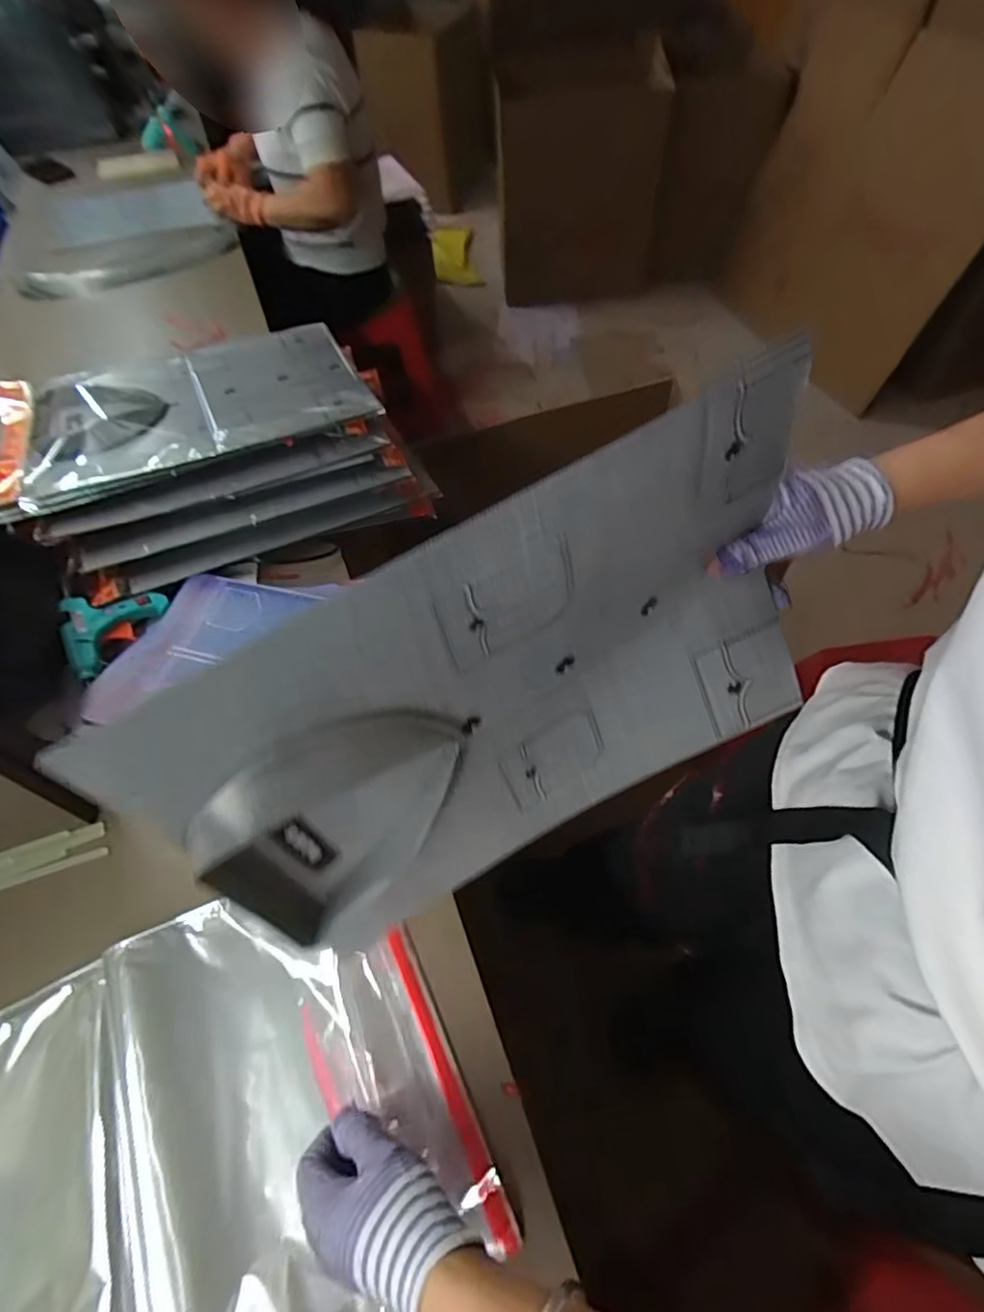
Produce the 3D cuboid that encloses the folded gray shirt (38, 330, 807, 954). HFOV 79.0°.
[{"bbox_3d":[0.025,0.027,0.348,0.366,0.268,0.040,-33,49,-11],"label":"folded gray shirt"}]

